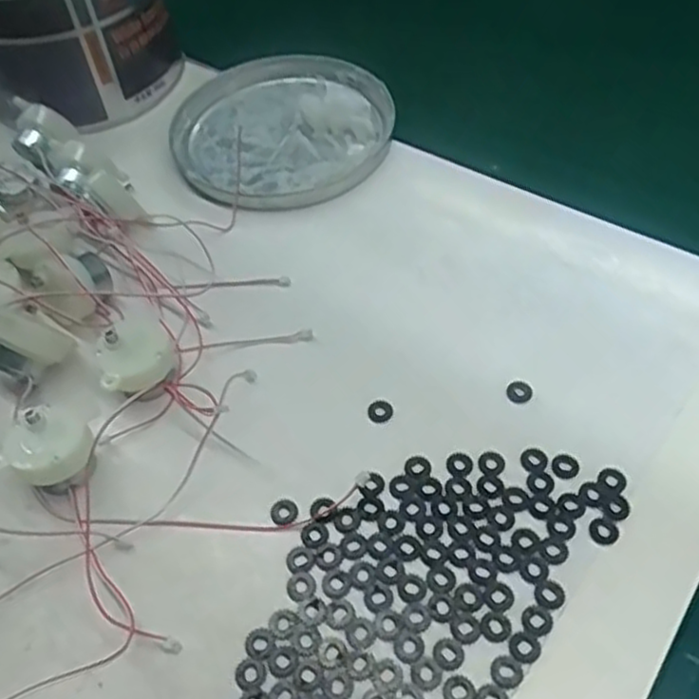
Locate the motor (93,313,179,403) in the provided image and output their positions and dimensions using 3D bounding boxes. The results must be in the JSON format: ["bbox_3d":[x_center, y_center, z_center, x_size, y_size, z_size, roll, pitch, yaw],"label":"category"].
[{"bbox_3d":[-0.091,0.005,0.316,0.032,0.030,0.026,-22,53,-13],"label":"motor"}]

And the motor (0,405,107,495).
[{"bbox_3d":[-0.117,0.041,0.292,0.034,0.028,0.029,2,52,6],"label":"motor"}]

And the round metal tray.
[{"bbox_3d":[-0.039,-0.136,0.435,0.127,0.015,0.137,-2,52,3],"label":"round metal tray"}]

